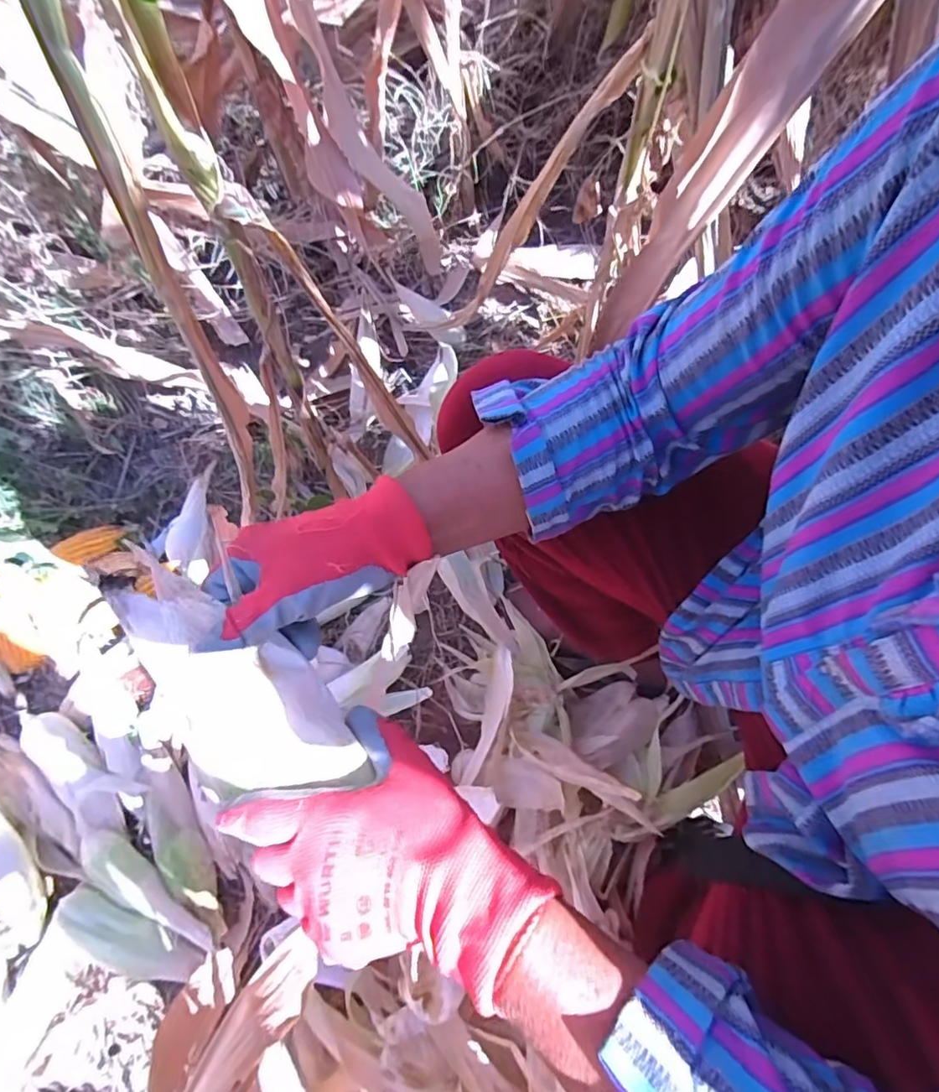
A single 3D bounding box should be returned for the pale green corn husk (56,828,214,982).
[{"bbox_3d":[-0.372,0.404,0.603,0.201,0.045,0.090,29,68,15],"label":"pale green corn husk"}]

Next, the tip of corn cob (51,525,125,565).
[{"bbox_3d":[-0.594,-0.003,0.860,0.094,0.033,0.038,-31,67,-13],"label":"tip of corn cob"}]

